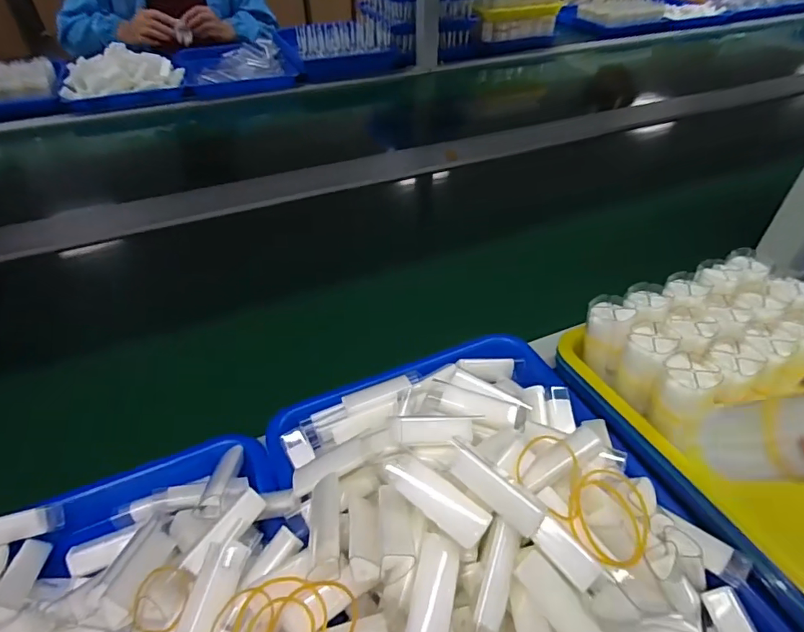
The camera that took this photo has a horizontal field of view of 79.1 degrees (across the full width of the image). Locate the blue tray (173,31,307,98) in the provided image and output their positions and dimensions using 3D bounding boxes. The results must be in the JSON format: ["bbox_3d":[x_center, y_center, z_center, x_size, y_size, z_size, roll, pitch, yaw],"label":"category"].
[{"bbox_3d":[-0.387,-0.586,1.145,0.254,0.056,0.287,-14,45,-14],"label":"blue tray"}]

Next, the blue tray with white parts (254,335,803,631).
[{"bbox_3d":[0.058,0.136,0.301,0.271,0.092,0.312,-18,46,-18],"label":"blue tray with white parts"}]

